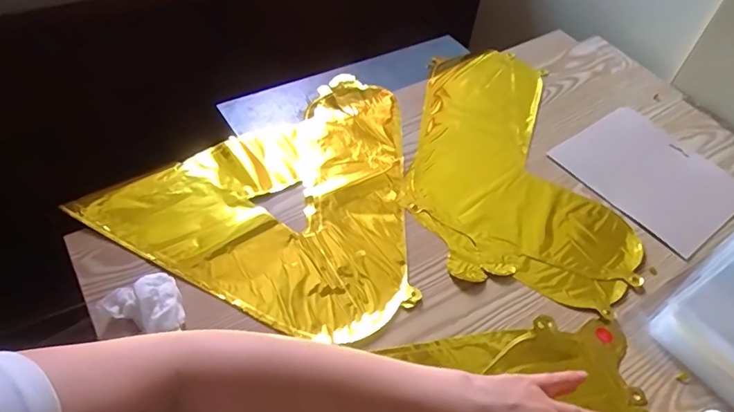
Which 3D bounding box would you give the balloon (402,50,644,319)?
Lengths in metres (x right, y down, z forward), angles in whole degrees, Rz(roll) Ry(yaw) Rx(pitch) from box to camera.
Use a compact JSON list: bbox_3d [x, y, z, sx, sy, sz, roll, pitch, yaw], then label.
[{"bbox_3d":[0.172,-0.069,0.621,0.232,0.006,0.409,5,49,0],"label":"balloon"}]

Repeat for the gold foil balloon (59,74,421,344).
[{"bbox_3d":[-0.065,-0.041,0.566,0.315,0.017,0.349,24,52,15],"label":"gold foil balloon"}]

